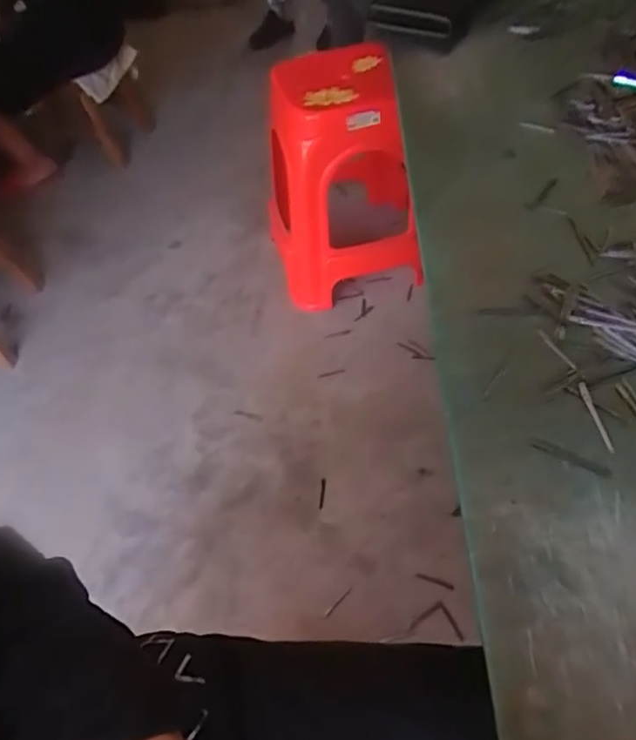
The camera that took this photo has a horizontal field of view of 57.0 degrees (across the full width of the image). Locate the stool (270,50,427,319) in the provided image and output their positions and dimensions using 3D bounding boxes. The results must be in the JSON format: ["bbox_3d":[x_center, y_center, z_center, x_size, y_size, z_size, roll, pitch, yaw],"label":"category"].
[{"bbox_3d":[0.040,-0.437,1.395,0.305,0.504,0.418,-13,53,-5],"label":"stool"}]

